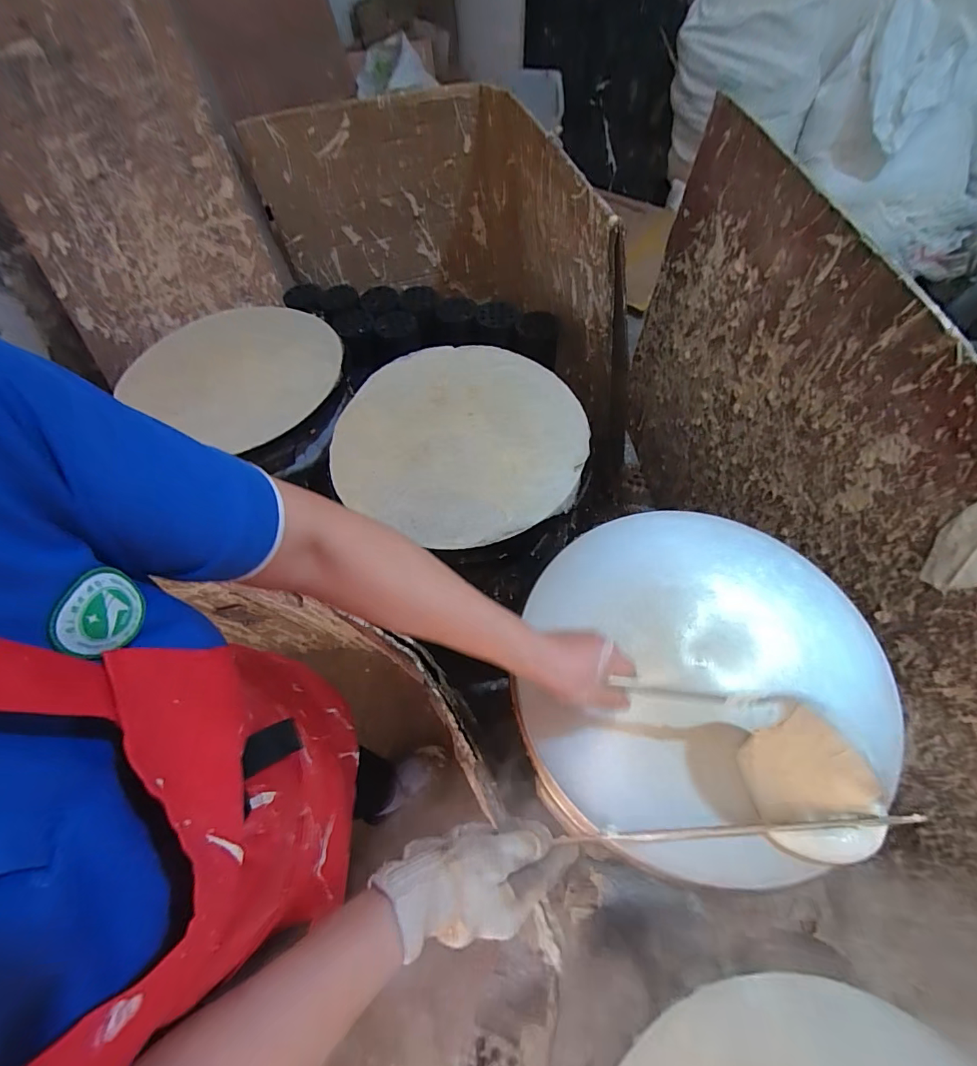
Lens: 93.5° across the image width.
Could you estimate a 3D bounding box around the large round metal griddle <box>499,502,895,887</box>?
[{"bbox_3d":[0.222,0.138,0.491,0.357,0.047,0.374,3,61,6],"label":"large round metal griddle"}]

